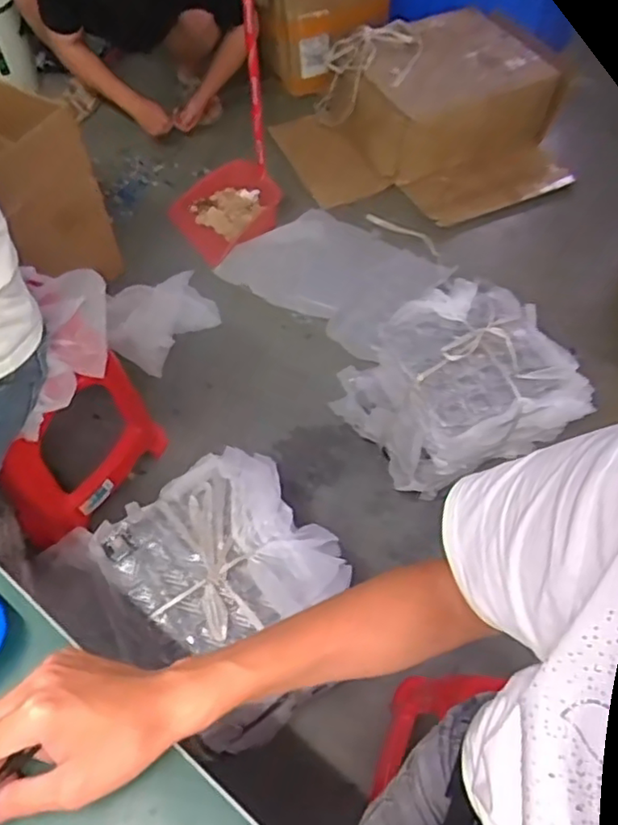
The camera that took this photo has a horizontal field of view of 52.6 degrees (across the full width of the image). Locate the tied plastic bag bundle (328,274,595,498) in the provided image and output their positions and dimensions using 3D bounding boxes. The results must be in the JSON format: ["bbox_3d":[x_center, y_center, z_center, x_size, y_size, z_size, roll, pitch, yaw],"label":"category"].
[{"bbox_3d":[0.314,-0.064,1.324,0.431,0.208,0.347,-21,61,-14],"label":"tied plastic bag bundle"}]

